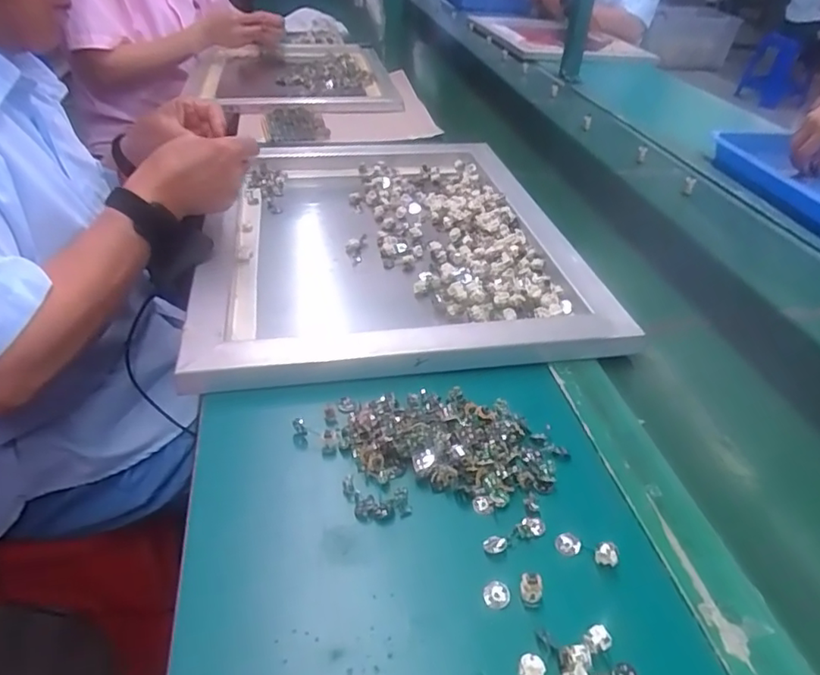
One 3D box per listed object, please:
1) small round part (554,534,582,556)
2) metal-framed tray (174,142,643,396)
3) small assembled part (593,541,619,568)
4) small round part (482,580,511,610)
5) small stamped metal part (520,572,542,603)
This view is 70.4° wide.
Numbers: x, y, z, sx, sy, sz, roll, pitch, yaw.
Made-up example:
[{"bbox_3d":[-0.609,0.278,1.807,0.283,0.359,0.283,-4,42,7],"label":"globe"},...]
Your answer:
[{"bbox_3d":[0.106,0.138,0.391,0.016,0.004,0.016,1,39,-1],"label":"small round part"},{"bbox_3d":[-0.031,-0.138,0.711,0.411,0.031,0.528,-5,39,-9],"label":"metal-framed tray"},{"bbox_3d":[0.129,0.141,0.379,0.014,0.013,0.013,1,39,-1],"label":"small assembled part"},{"bbox_3d":[0.054,0.158,0.358,0.016,0.004,0.018,9,39,9],"label":"small round part"},{"bbox_3d":[0.074,0.154,0.357,0.013,0.013,0.015,12,40,11],"label":"small stamped metal part"}]

